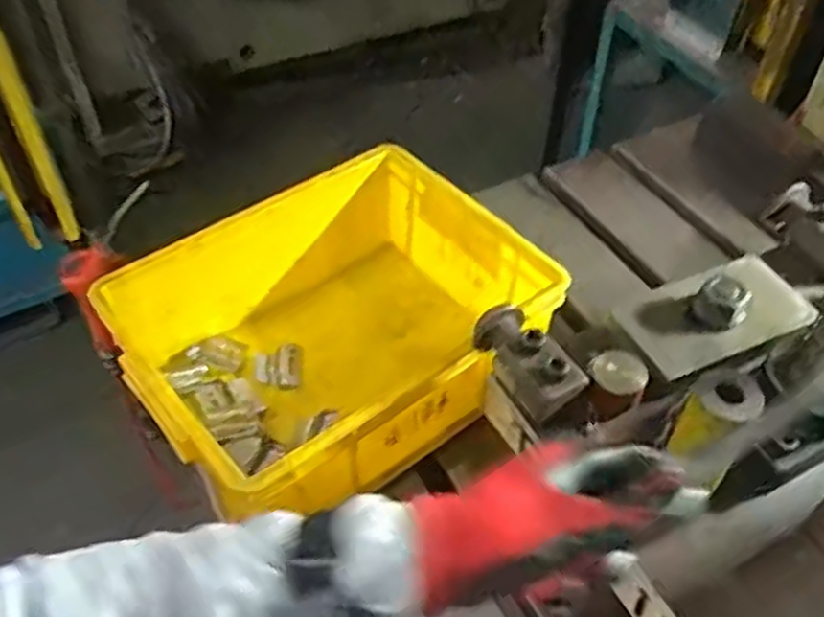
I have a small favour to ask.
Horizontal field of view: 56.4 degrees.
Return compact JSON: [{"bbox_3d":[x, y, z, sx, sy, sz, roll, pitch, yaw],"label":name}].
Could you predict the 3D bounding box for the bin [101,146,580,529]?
[{"bbox_3d":[-0.069,0.025,0.697,0.335,0.134,0.252,-30,55,-26],"label":"bin"}]

